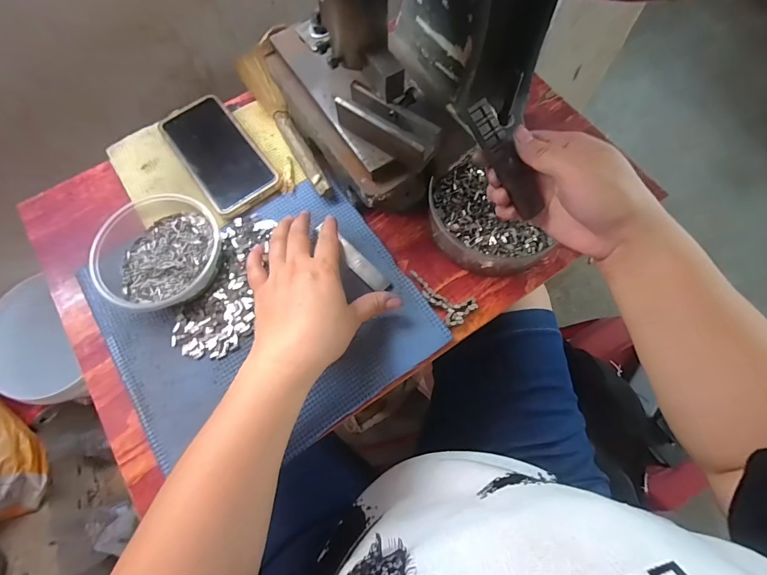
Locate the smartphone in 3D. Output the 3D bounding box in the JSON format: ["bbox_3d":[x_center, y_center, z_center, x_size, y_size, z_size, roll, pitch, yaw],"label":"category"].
[{"bbox_3d":[-0.184,-0.151,0.416,0.074,0.007,0.153,-36,74,-11],"label":"smartphone"}]

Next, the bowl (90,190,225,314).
[{"bbox_3d":[-0.210,-0.030,0.355,0.106,0.041,0.109,0,71,1],"label":"bowl"}]

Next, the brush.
[{"bbox_3d":[-0.117,-0.188,0.426,0.032,0.019,0.222,-25,72,-8],"label":"brush"}]

